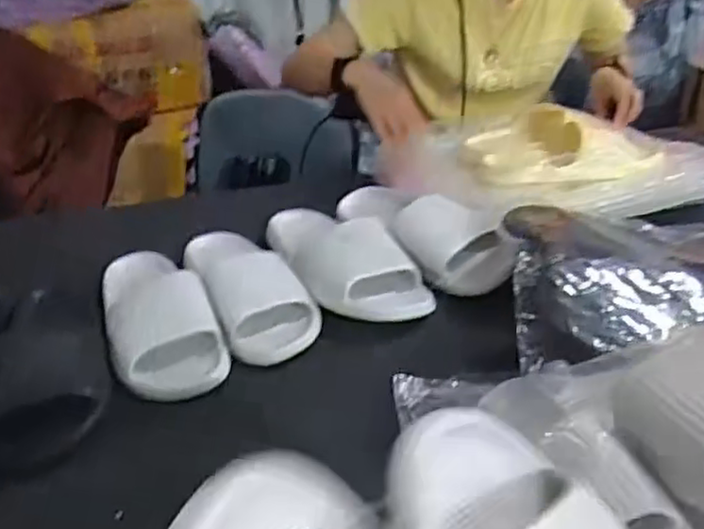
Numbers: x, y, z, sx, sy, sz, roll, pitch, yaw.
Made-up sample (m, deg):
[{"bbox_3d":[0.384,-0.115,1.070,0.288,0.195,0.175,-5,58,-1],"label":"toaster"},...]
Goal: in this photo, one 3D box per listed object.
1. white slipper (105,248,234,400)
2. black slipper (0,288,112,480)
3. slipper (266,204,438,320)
[{"bbox_3d":[-0.218,0.050,0.755,0.109,0.064,0.250,-17,35,-20],"label":"white slipper"},{"bbox_3d":[-0.307,0.100,0.704,0.109,0.063,0.232,-12,33,-14],"label":"black slipper"},{"bbox_3d":[-0.014,-0.016,0.809,0.110,0.071,0.237,-20,36,-24],"label":"slipper"}]

